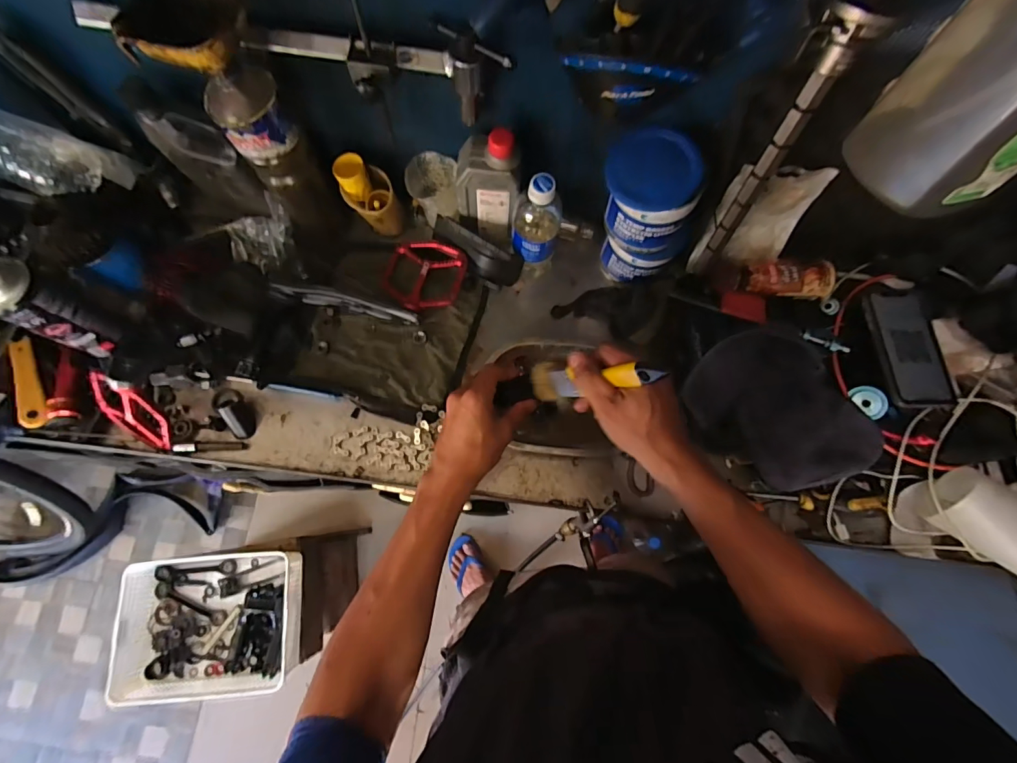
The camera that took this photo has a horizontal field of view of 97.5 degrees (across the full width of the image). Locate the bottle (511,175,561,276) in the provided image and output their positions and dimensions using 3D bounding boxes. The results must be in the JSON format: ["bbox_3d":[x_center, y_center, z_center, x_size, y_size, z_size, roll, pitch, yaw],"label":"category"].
[{"bbox_3d":[0.038,-0.209,0.589,0.059,0.165,0.070,10,75,2],"label":"bottle"}]

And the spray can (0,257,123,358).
[{"bbox_3d":[-0.537,-0.082,0.529,0.055,0.173,0.068,20,76,5],"label":"spray can"}]

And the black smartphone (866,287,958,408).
[{"bbox_3d":[0.482,-0.040,0.535,0.079,0.015,0.141,-5,75,-2],"label":"black smartphone"}]

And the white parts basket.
[{"bbox_3d":[-0.589,0.491,0.892,0.328,0.085,0.265,-6,75,-2],"label":"white parts basket"}]

